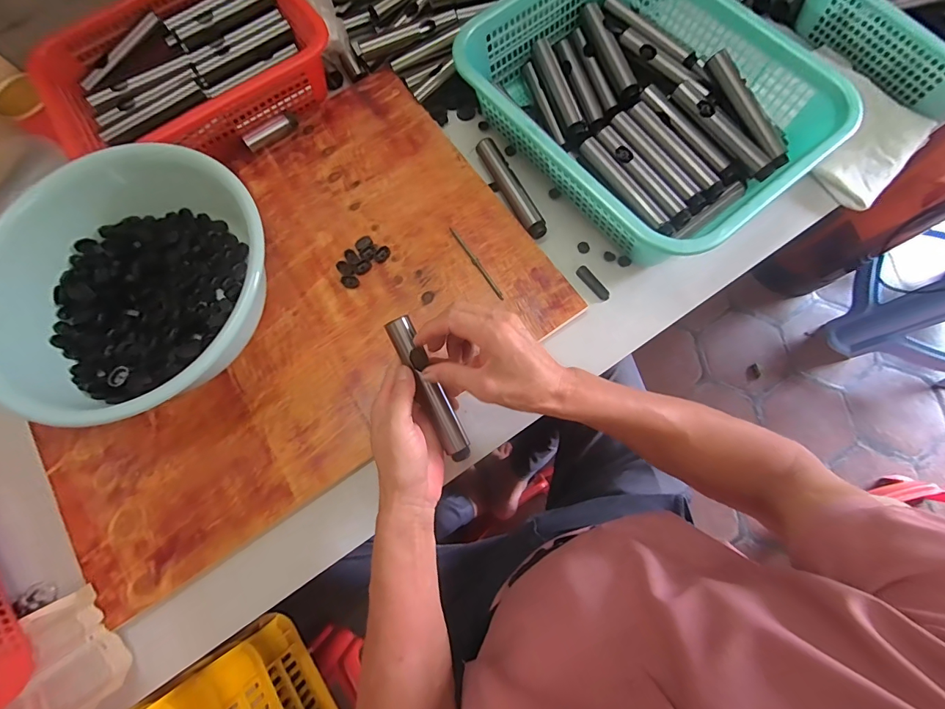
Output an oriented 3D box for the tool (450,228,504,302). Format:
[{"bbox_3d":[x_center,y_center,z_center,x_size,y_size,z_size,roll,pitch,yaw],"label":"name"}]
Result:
[{"bbox_3d":[0.005,-0.112,0.505,0.007,0.012,0.114,-32,76,-5],"label":"tool"}]

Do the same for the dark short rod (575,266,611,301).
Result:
[{"bbox_3d":[0.147,-0.087,0.504,0.013,0.010,0.051,-34,77,-6],"label":"dark short rod"}]

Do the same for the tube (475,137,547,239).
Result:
[{"bbox_3d":[0.049,-0.212,0.529,0.024,0.026,0.153,-27,76,-4],"label":"tube"}]

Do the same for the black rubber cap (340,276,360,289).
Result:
[{"bbox_3d":[-0.149,-0.088,0.502,0.023,0.004,0.015,3,76,4],"label":"black rubber cap"}]

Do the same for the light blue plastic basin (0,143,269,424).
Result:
[{"bbox_3d":[-0.367,-0.077,0.452,0.238,0.090,0.281,17,77,7],"label":"light blue plastic basin"}]

